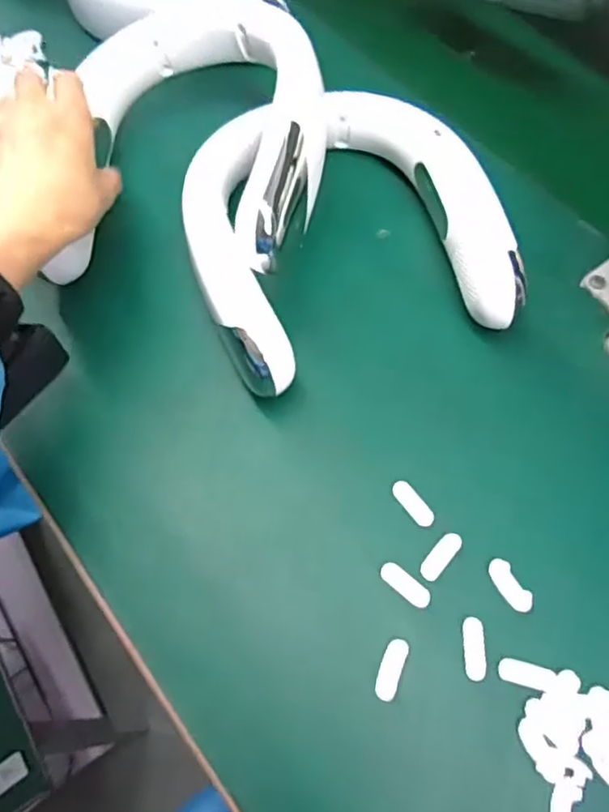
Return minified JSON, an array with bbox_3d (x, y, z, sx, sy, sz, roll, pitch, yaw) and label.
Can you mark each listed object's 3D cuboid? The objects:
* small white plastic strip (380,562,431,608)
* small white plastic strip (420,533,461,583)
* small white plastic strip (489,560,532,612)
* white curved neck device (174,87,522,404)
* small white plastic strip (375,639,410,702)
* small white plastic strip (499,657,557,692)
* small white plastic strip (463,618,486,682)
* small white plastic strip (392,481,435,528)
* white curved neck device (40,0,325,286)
[{"bbox_3d":[0.053,0.093,0.327,0.028,0.004,0.011,36,72,17],"label":"small white plastic strip"},{"bbox_3d":[0.072,0.079,0.332,0.011,0.004,0.029,37,72,18],"label":"small white plastic strip"},{"bbox_3d":[0.106,0.092,0.324,0.012,0.004,0.028,-30,67,-11],"label":"small white plastic strip"},{"bbox_3d":[0.019,-0.113,0.403,0.184,0.047,0.201,-18,66,-6],"label":"white curved neck device"},{"bbox_3d":[0.043,0.130,0.310,0.011,0.004,0.029,18,67,11],"label":"small white plastic strip"},{"bbox_3d":[0.109,0.131,0.306,0.027,0.004,0.011,13,66,8],"label":"small white plastic strip"},{"bbox_3d":[0.085,0.121,0.312,0.010,0.004,0.029,3,65,4],"label":"small white plastic strip"},{"bbox_3d":[0.060,0.053,0.345,0.011,0.004,0.028,-35,68,-13],"label":"small white plastic strip"},{"bbox_3d":[-0.072,-0.178,0.409,0.167,0.065,0.216,-1,65,2],"label":"white curved neck device"}]

